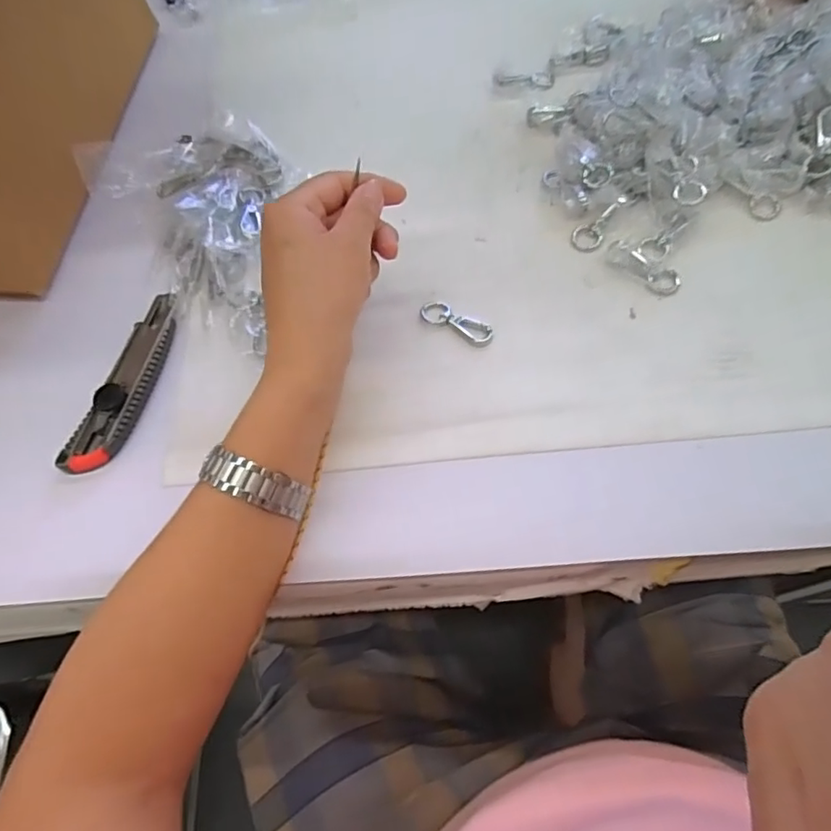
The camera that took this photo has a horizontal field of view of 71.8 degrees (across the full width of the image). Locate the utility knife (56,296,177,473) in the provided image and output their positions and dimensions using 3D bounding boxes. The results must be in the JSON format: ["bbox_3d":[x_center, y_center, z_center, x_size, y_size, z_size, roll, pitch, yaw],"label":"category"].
[{"bbox_3d":[-0.207,-0.027,0.419,0.038,0.015,0.148,11,66,9],"label":"utility knife"}]

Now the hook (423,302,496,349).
[{"bbox_3d":[0.031,-0.070,0.428,0.059,0.007,0.022,31,71,17],"label":"hook"}]

